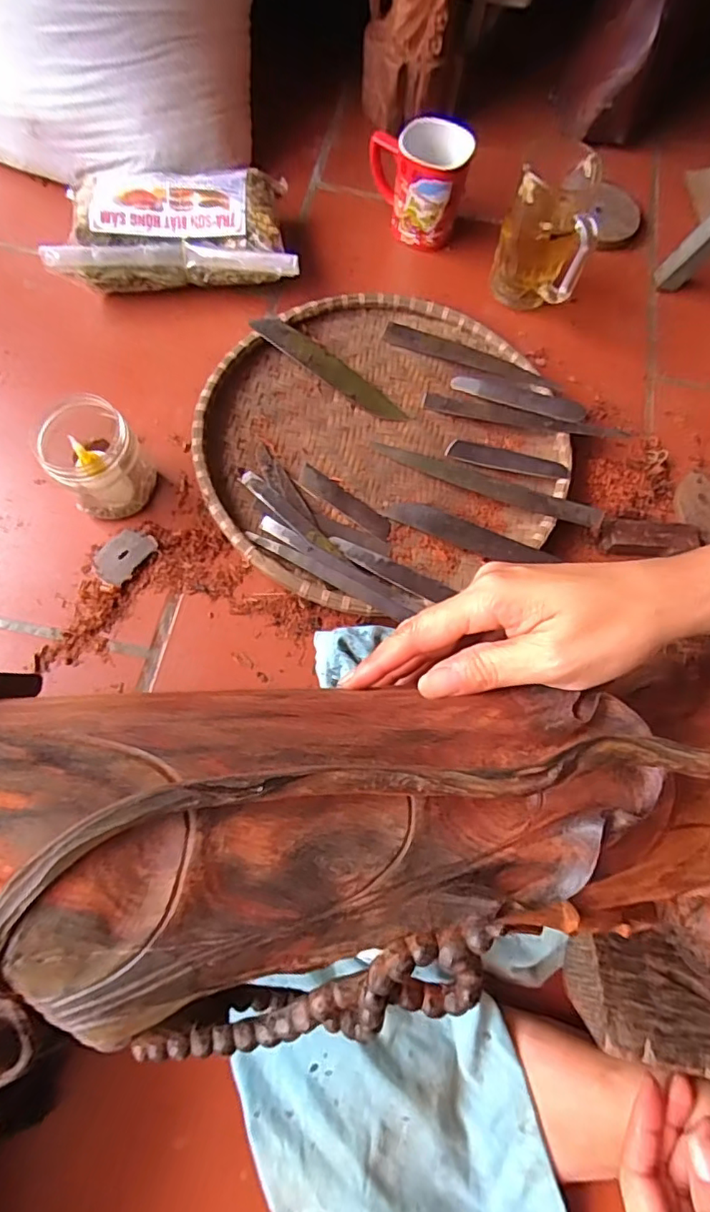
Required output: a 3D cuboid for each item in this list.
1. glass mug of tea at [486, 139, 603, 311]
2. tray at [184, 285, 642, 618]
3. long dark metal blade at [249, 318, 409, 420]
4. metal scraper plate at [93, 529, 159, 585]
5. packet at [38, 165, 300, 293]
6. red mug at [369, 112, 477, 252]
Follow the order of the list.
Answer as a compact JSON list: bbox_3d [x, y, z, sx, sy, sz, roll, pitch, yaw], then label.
[{"bbox_3d":[0.189,-0.367,0.560,0.084,0.132,0.080,15,69,4],"label":"glass mug of tea"},{"bbox_3d":[0.028,-0.156,0.519,0.336,0.031,0.319,-22,71,-10],"label":"tray"},{"bbox_3d":[-0.025,-0.235,0.551,0.171,0.009,0.032,36,76,2],"label":"long dark metal blade"},{"bbox_3d":[-0.201,-0.046,0.485,0.039,0.004,0.053,41,72,13],"label":"metal scraper plate"},{"bbox_3d":[-0.182,-0.396,0.580,0.234,0.073,0.142,1,69,-2],"label":"packet"},{"bbox_3d":[0.067,-0.453,0.602,0.102,0.096,0.080,6,69,0],"label":"red mug"}]

